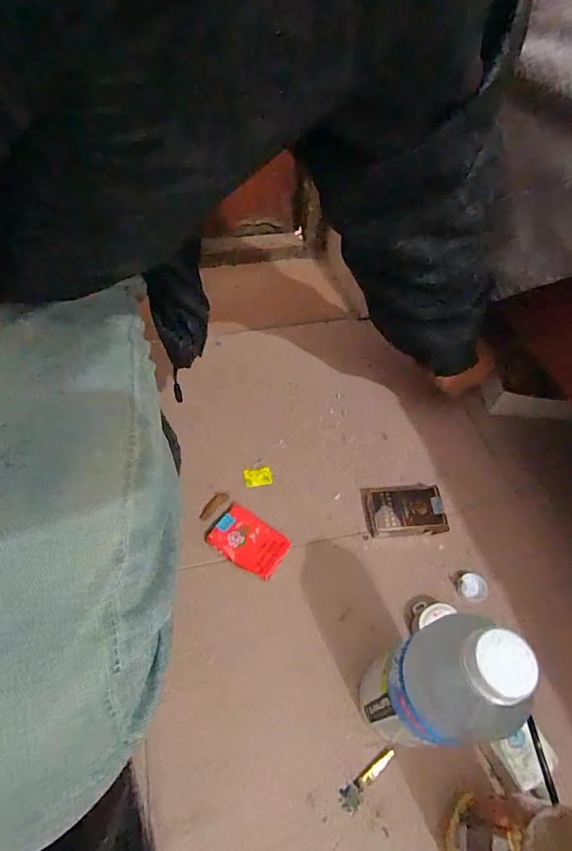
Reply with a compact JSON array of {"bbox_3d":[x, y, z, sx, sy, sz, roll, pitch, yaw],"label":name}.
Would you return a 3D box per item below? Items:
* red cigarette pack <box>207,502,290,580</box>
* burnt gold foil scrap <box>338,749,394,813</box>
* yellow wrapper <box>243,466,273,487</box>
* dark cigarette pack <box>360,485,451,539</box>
[{"bbox_3d":[-0.046,0.143,0.547,0.090,0.026,0.059,30,58,17],"label":"red cigarette pack"},{"bbox_3d":[0.077,0.335,0.431,0.066,0.005,0.017,-33,62,-24],"label":"burnt gold foil scrap"},{"bbox_3d":[-0.038,0.069,0.613,0.036,0.005,0.026,-8,55,-9],"label":"yellow wrapper"},{"bbox_3d":[0.152,0.109,0.586,0.099,0.025,0.067,-1,54,-4],"label":"dark cigarette pack"}]

